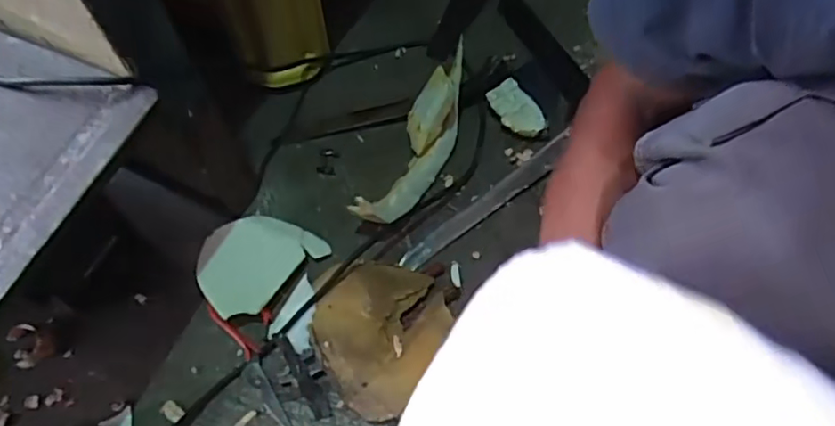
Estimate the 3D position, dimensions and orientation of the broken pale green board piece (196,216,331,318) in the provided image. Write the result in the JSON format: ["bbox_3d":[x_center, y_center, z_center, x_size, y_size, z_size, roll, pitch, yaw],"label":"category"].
[{"bbox_3d":[-0.169,0.045,0.634,0.092,0.015,0.127,46,59,5],"label":"broken pale green board piece"}]

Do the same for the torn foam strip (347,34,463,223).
[{"bbox_3d":[-0.003,-0.074,0.678,0.058,0.094,0.222,24,64,13],"label":"torn foam strip"}]

